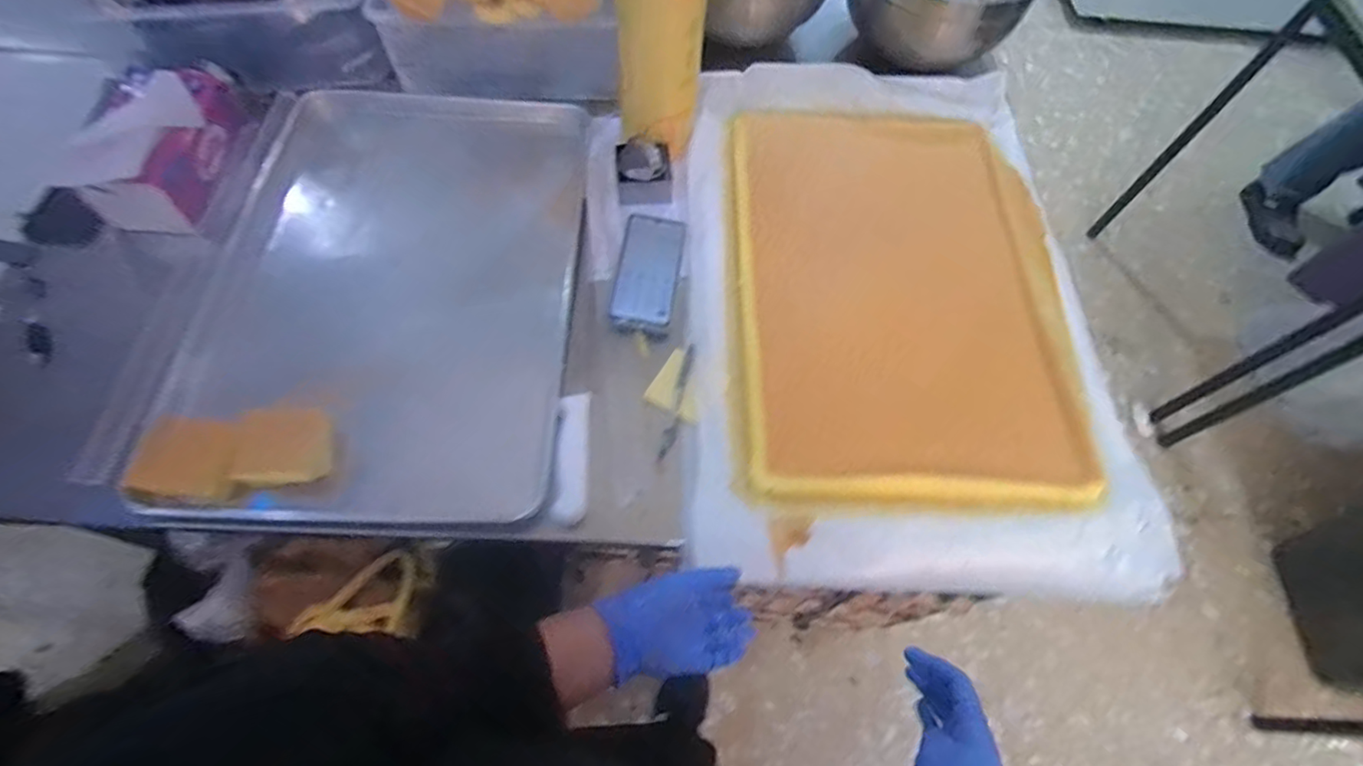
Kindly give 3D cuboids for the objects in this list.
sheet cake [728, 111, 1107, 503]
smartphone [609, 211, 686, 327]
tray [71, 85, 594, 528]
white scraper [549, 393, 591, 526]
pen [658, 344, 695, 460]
[{"bbox_3d":[0.269,-0.123,0.738,0.399,0.043,0.561,1,63,-3],"label":"sheet cake"},{"bbox_3d":[-0.039,-0.143,0.739,0.073,0.008,0.152,9,63,1],"label":"smartphone"},{"bbox_3d":[-0.350,-0.134,0.724,0.450,0.049,0.618,4,63,-2],"label":"tray"},{"bbox_3d":[-0.115,0.078,0.638,0.034,0.009,0.142,1,63,-3],"label":"white scraper"},{"bbox_3d":[-0.003,0.019,0.661,0.014,0.008,0.139,14,63,3],"label":"pen"}]

